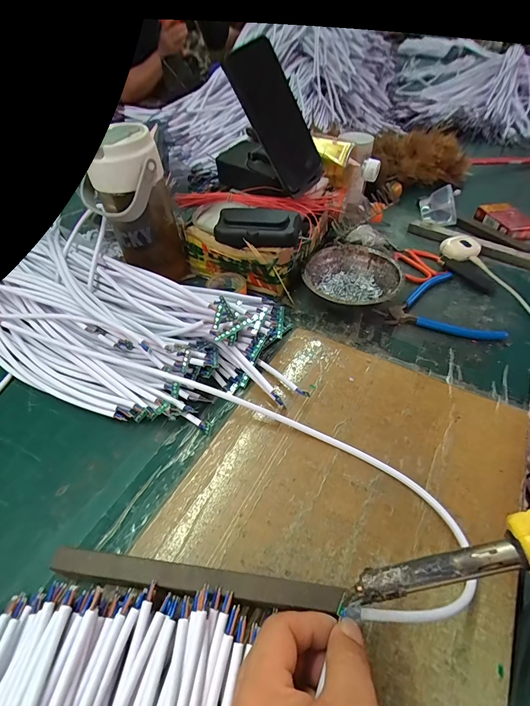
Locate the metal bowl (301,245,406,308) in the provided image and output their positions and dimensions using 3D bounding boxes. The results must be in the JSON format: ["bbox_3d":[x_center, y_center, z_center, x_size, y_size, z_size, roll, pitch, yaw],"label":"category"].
[{"bbox_3d":[0.112,-0.091,0.466,0.118,0.044,0.119,0,47,0],"label":"metal bowl"}]

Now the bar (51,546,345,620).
[{"bbox_3d":[-0.047,0.161,0.245,0.190,0.032,0.018,5,47,5],"label":"bar"}]

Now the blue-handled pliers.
[{"bbox_3d":[0.214,-0.052,0.453,0.133,0.014,0.126,-13,48,-12],"label":"blue-handled pliers"}]

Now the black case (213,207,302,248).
[{"bbox_3d":[-0.010,-0.160,0.447,0.109,0.034,0.051,8,48,8],"label":"black case"}]

